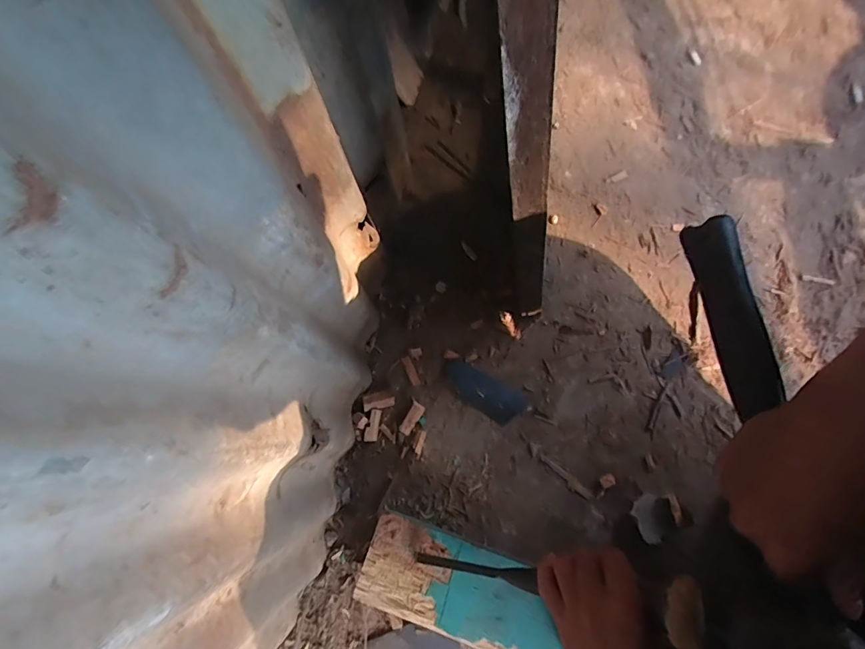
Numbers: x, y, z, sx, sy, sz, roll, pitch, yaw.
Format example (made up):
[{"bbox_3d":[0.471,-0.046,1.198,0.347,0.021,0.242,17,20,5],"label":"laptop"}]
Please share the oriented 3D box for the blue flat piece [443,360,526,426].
[{"bbox_3d":[0.066,0.087,0.600,0.110,0.009,0.046,32,76,11],"label":"blue flat piece"}]

